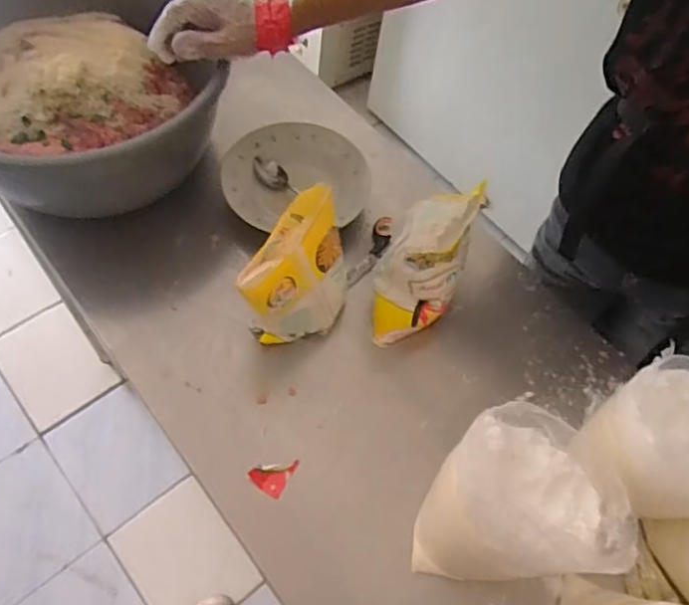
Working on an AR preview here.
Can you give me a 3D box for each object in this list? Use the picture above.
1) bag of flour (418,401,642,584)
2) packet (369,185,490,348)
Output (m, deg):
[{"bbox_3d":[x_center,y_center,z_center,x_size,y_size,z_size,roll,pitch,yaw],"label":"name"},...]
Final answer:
[{"bbox_3d":[0.157,0.191,0.554,0.146,0.154,0.137,14,60,4],"label":"bag of flour"},{"bbox_3d":[0.092,-0.041,0.693,0.093,0.142,0.155,18,61,7],"label":"packet"}]

